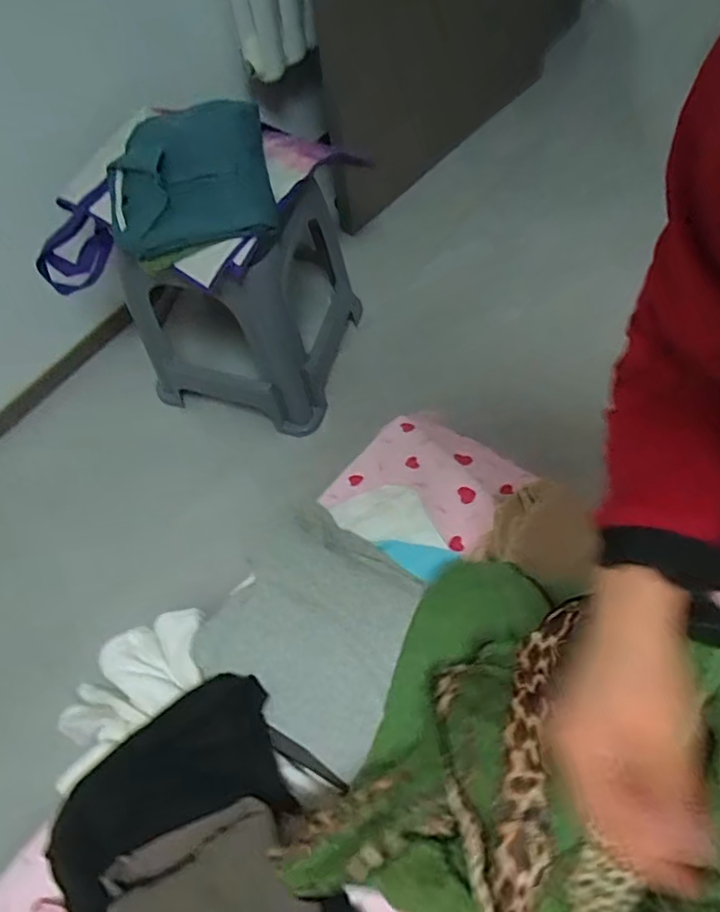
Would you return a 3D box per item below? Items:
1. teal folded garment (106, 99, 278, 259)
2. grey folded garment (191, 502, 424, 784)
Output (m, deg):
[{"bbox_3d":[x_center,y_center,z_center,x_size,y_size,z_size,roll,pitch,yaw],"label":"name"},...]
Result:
[{"bbox_3d":[-0.274,-0.431,0.954,0.260,0.087,0.216,-11,94,12],"label":"teal folded garment"},{"bbox_3d":[-0.045,0.166,0.624,0.204,0.054,0.204,29,69,16],"label":"grey folded garment"}]

